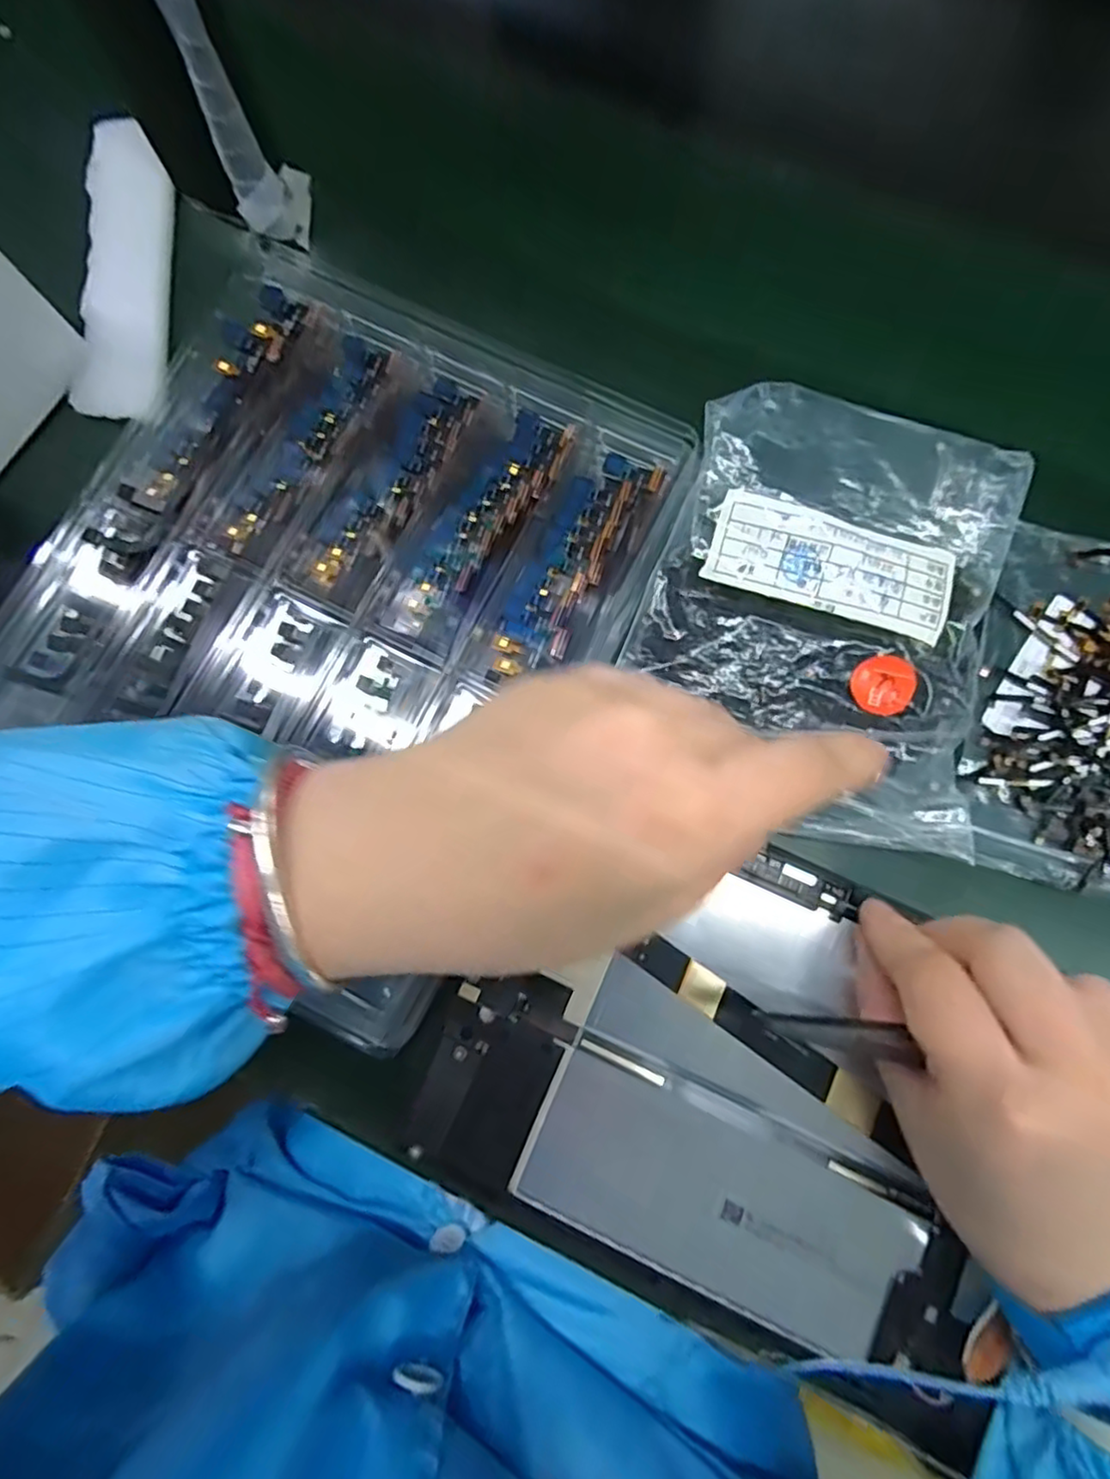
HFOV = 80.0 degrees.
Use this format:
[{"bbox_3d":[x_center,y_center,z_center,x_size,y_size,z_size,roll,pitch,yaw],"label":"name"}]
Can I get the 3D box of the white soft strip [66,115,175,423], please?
[{"bbox_3d":[-0.208,-0.232,0.326,0.038,0.021,0.153,-1,78,1],"label":"white soft strip"}]

